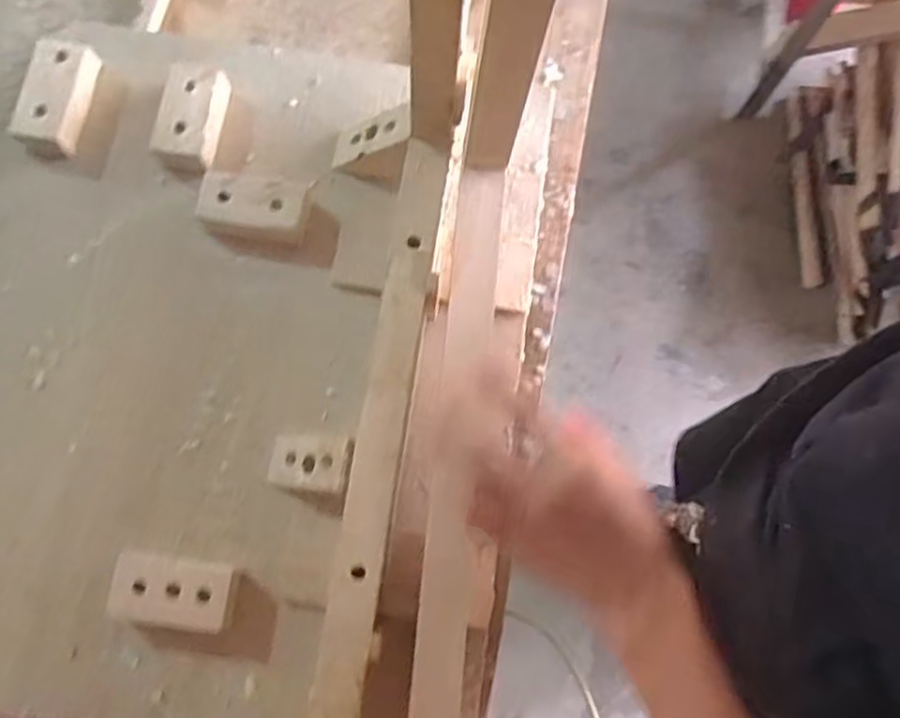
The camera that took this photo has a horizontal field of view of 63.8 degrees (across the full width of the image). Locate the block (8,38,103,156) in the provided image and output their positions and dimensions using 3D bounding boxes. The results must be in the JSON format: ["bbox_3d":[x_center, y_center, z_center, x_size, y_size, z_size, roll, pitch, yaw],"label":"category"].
[{"bbox_3d":[-0.301,-0.203,0.553,0.043,0.019,0.082,9,76,3],"label":"block"}]

